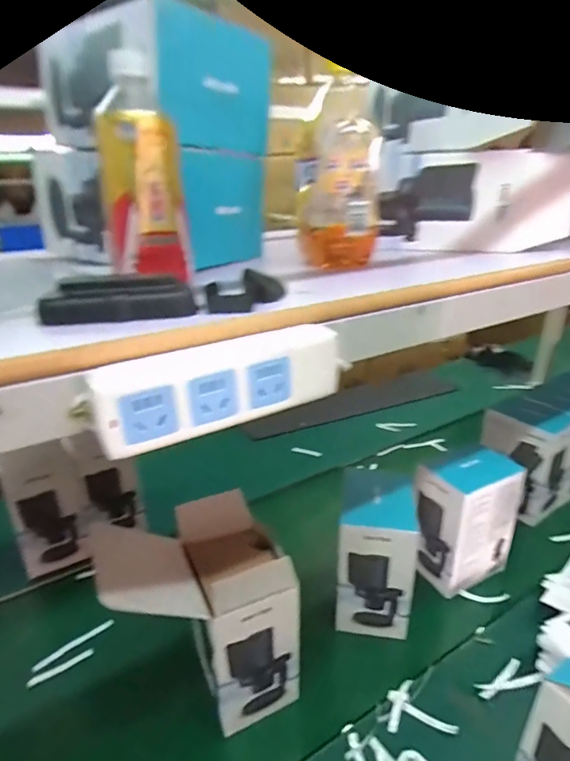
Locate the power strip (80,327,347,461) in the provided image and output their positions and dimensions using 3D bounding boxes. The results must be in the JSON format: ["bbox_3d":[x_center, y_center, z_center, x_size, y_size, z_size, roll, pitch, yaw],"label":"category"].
[{"bbox_3d":[-0.037,0.000,0.303,0.169,0.053,0.027,-12,24,-25],"label":"power strip"}]

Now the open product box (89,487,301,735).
[{"bbox_3d":[-0.110,0.332,0.631,0.219,0.291,0.156,-10,23,-20],"label":"open product box"}]

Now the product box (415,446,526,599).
[{"bbox_3d":[0.333,0.256,0.833,0.154,0.221,0.099,-12,24,-25],"label":"product box"}]

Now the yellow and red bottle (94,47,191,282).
[{"bbox_3d":[-0.121,-0.174,0.378,0.066,0.160,0.058,-8,23,-16],"label":"yellow and red bottle"}]

